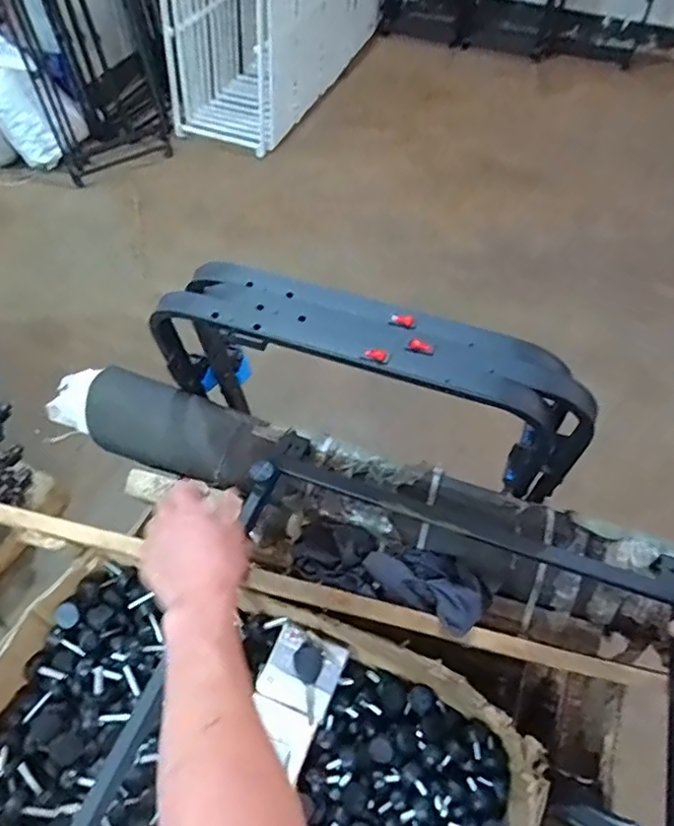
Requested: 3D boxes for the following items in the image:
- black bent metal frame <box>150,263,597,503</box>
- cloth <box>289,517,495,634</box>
[{"bbox_3d":[0.030,-0.023,0.711,0.514,0.232,0.105,20,54,12],"label":"black bent metal frame"},{"bbox_3d":[0.060,0.185,0.682,0.227,0.053,0.081,19,53,12],"label":"cloth"}]

